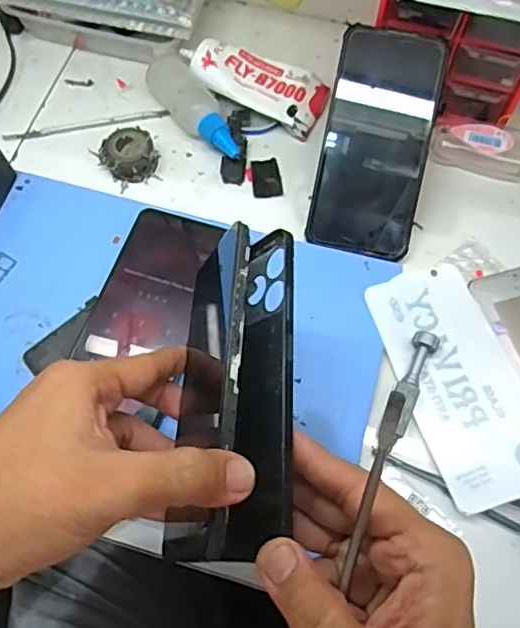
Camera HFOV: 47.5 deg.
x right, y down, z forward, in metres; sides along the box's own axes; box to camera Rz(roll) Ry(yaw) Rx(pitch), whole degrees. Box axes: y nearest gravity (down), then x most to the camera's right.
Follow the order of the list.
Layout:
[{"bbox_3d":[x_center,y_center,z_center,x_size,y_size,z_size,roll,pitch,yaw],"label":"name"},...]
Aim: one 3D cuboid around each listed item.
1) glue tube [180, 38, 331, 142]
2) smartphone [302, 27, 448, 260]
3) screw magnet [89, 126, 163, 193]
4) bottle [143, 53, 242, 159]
[{"bbox_3d":[-0.007,-0.198,0.503,0.126,0.032,0.056,21,68,9],"label":"glue tube"},{"bbox_3d":[0.090,-0.128,0.442,0.083,0.009,0.164,11,93,3],"label":"smartphone"},{"bbox_3d":[-0.107,-0.127,0.477,0.047,0.024,0.040,-19,68,-8],"label":"screw magnet"},{"bbox_3d":[-0.053,-0.169,0.489,0.035,0.033,0.110,-34,70,-13],"label":"bottle"}]

